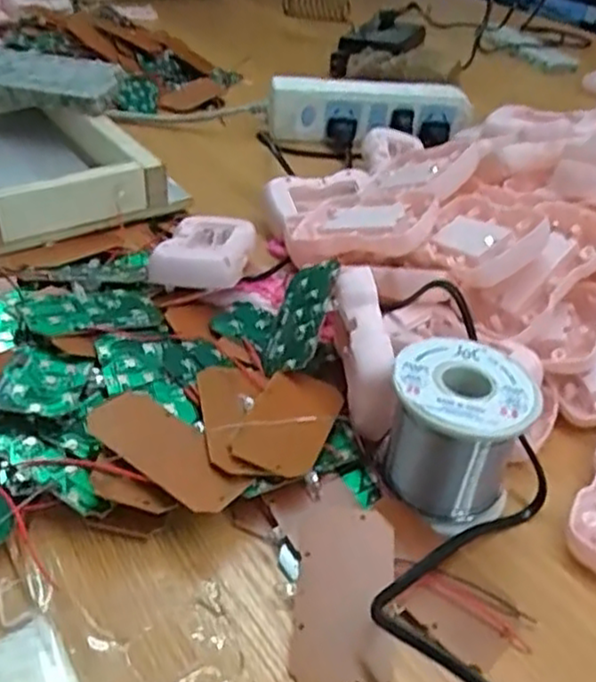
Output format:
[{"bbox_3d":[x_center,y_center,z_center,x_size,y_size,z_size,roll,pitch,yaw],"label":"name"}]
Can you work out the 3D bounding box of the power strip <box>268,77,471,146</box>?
[{"bbox_3d":[0.068,-0.220,0.670,0.187,0.042,0.028,-1,37,-8],"label":"power strip"}]

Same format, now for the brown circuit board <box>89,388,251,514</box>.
[{"bbox_3d":[-0.057,0.047,0.312,0.075,0.004,0.041,31,32,23],"label":"brown circuit board"}]

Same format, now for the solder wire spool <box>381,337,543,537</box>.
[{"bbox_3d":[0.071,0.038,0.317,0.058,0.054,0.058,-28,48,-36],"label":"solder wire spool"}]

